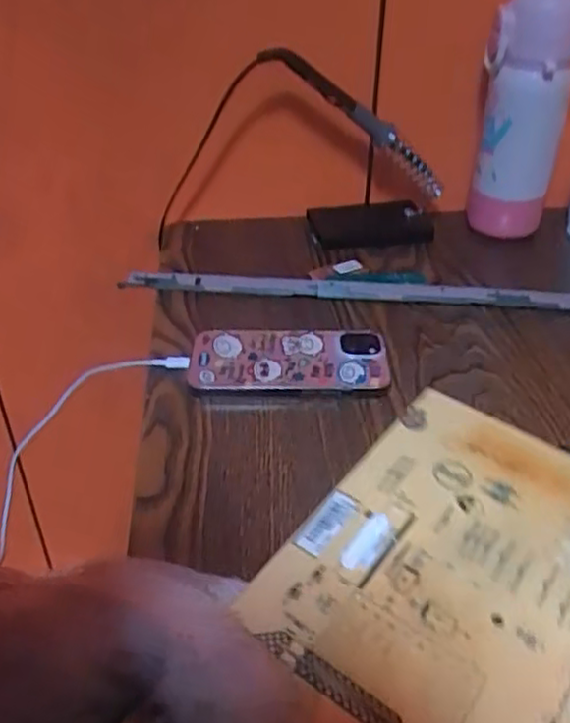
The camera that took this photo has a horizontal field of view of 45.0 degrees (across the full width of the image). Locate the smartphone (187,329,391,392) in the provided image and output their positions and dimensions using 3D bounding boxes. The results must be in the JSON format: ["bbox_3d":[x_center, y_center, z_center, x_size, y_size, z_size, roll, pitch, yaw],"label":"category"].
[{"bbox_3d":[0.001,-0.003,0.511,0.145,0.008,0.071,-1,44,6],"label":"smartphone"}]

